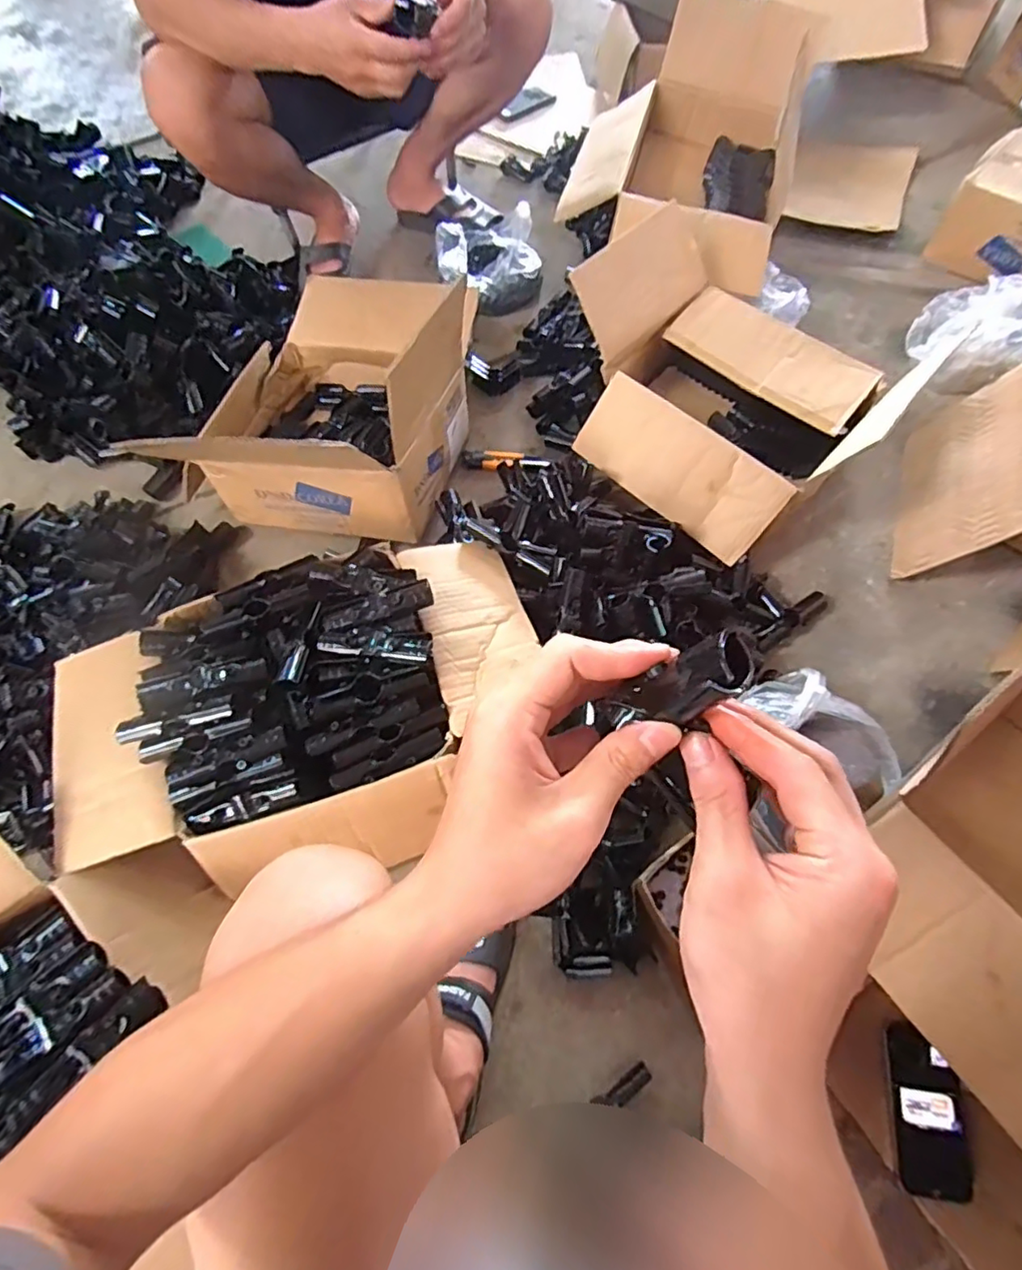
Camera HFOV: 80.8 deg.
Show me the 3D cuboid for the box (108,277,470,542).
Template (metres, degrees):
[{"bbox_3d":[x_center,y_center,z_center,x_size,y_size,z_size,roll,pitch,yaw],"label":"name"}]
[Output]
[{"bbox_3d":[-0.259,-0.383,0.903,0.353,0.244,0.431,11,66,8],"label":"box"}]

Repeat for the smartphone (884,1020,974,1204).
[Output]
[{"bbox_3d":[0.427,0.486,0.611,0.071,0.013,0.146,5,66,5],"label":"smartphone"}]

